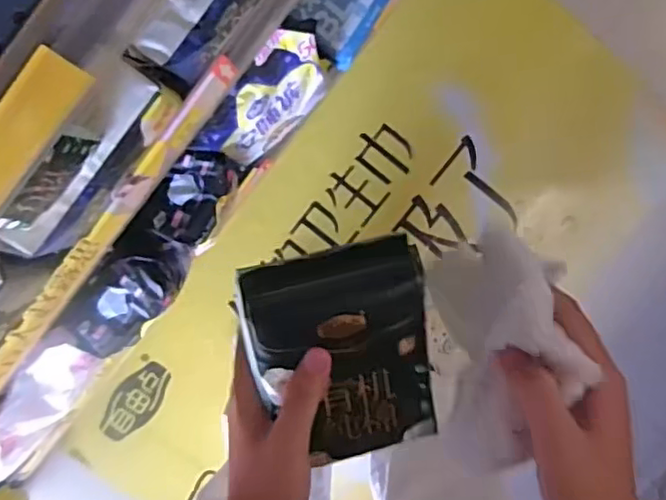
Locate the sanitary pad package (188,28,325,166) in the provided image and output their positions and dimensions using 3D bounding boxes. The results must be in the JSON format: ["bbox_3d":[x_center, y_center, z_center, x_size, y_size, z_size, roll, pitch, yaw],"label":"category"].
[{"bbox_3d":[-0.083,-0.186,0.818,0.082,0.108,0.197,38,93,-6],"label":"sanitary pad package"}]

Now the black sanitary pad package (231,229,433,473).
[{"bbox_3d":[0.006,0.056,0.326,0.089,0.029,0.111,-13,97,-2],"label":"black sanitary pad package"}]

